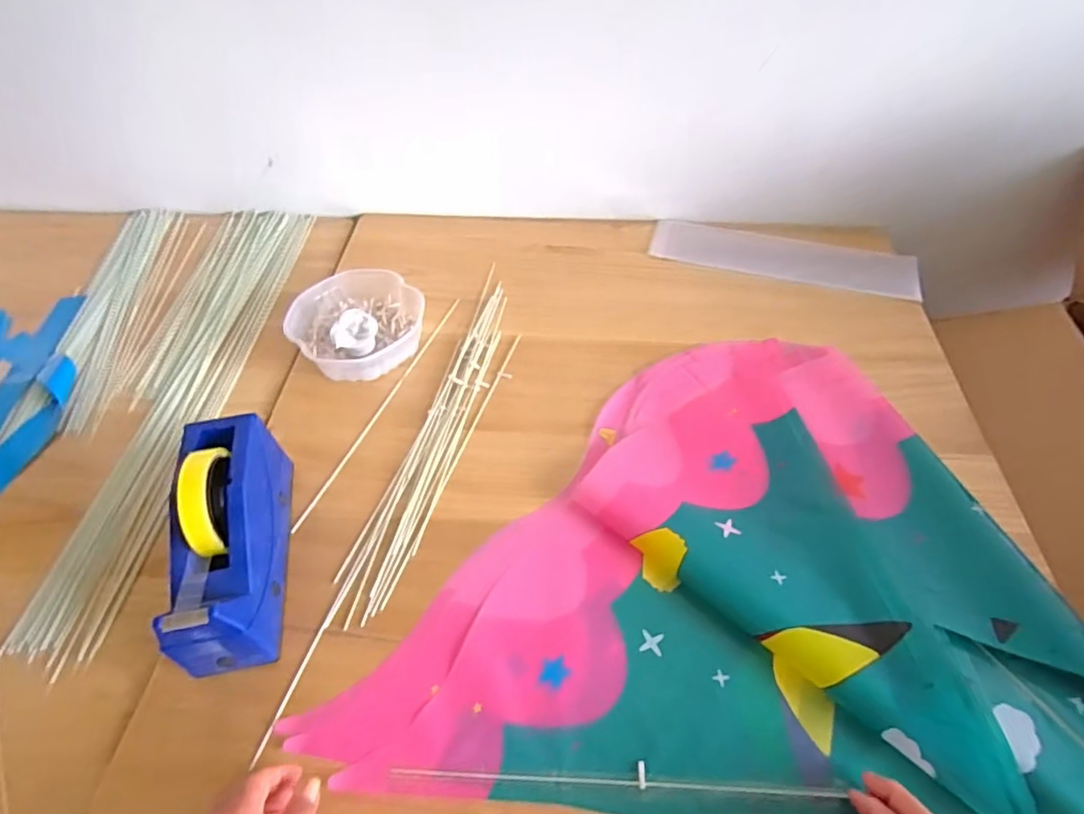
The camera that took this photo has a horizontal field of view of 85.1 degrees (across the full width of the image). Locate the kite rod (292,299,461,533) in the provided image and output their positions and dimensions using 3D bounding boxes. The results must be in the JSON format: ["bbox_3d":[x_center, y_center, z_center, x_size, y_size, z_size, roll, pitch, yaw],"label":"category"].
[{"bbox_3d":[-0.174,-0.008,0.672,0.011,0.004,0.349,15,53,14],"label":"kite rod"}]

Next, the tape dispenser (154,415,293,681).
[{"bbox_3d":[-0.269,0.109,0.505,0.069,0.124,0.202,-11,51,-7],"label":"tape dispenser"}]

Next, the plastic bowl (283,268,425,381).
[{"bbox_3d":[-0.225,-0.104,0.723,0.148,0.049,0.149,-1,51,1],"label":"plastic bowl"}]

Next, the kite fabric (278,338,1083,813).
[{"bbox_3d":[0.159,0.115,0.548,0.592,0.042,0.460,5,51,6],"label":"kite fabric"}]

